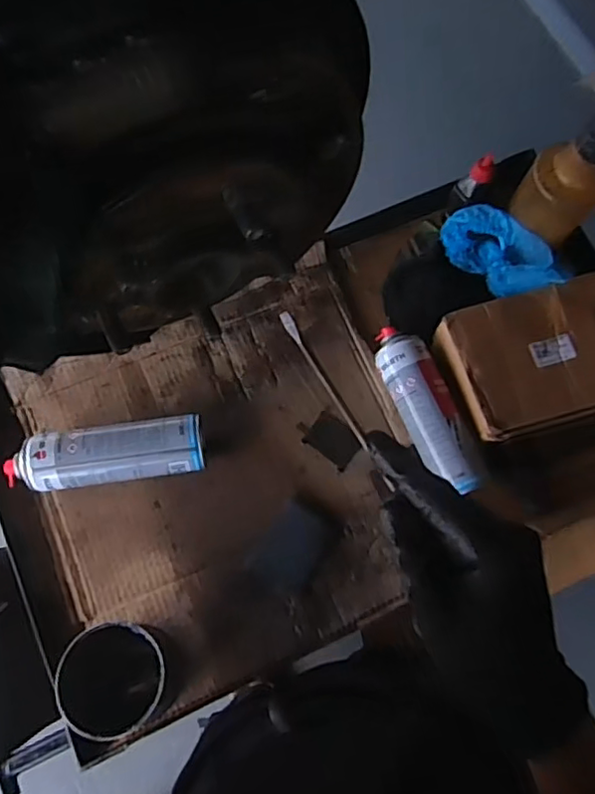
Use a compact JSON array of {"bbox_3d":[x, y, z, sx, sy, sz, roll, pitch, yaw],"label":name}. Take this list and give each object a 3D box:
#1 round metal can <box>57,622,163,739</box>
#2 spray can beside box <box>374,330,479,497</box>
[{"bbox_3d":[-0.179,0.279,0.618,0.095,0.105,0.100,0,75,-1],"label":"round metal can"},{"bbox_3d":[0.152,0.012,0.719,0.059,0.059,0.208,-23,77,-7],"label":"spray can beside box"}]

